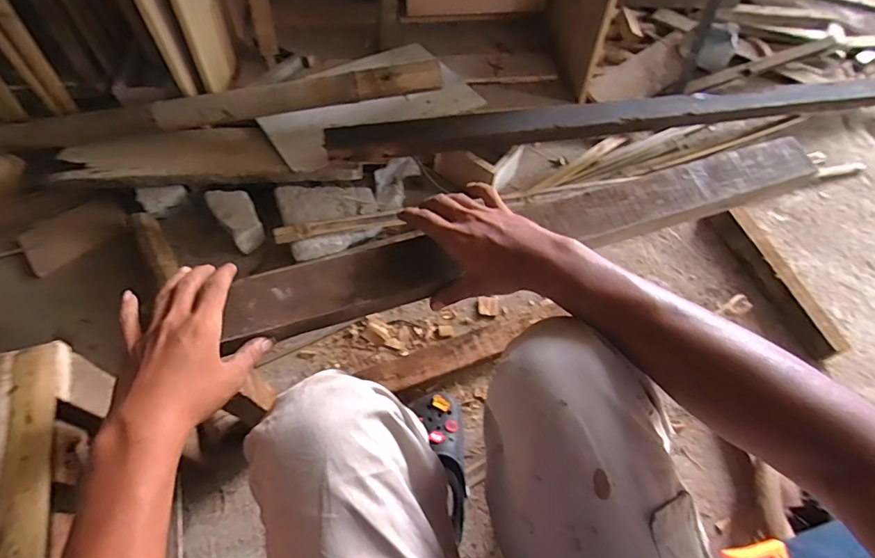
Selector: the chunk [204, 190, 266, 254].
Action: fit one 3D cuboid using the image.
[{"bbox_3d":[-0.426,-0.139,1.010,0.081,0.052,0.161,-34,87,-19],"label":"chunk"}]

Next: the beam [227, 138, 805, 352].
[{"bbox_3d":[0.117,-0.052,0.511,0.686,0.028,0.081,-17,61,-13],"label":"beam"}]

